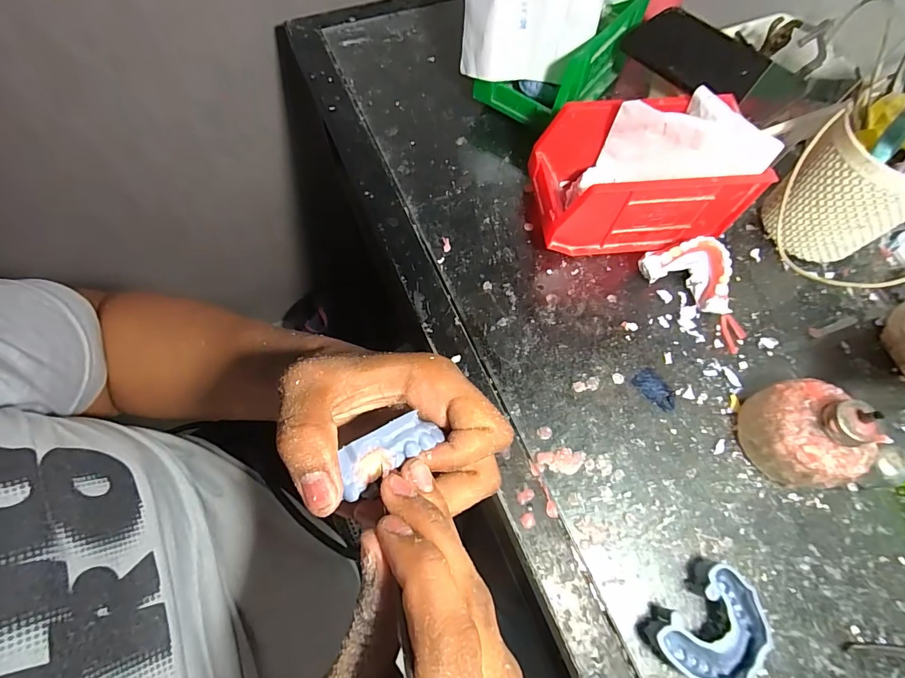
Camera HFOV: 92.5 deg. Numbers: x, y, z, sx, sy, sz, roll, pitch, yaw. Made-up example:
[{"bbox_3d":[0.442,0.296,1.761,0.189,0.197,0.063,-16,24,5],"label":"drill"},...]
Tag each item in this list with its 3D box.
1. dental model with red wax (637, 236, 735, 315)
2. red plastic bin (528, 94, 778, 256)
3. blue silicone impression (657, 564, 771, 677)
[{"bbox_3d":[0.213,-0.061,0.388,0.079,0.033,0.055,34,71,13],"label":"dental model with red wax"},{"bbox_3d":[0.163,-0.145,0.389,0.171,0.093,0.105,-8,67,-4],"label":"red plastic bin"},{"bbox_3d":[0.168,0.187,0.278,0.070,0.025,0.050,-37,72,-14],"label":"blue silicone impression"}]

